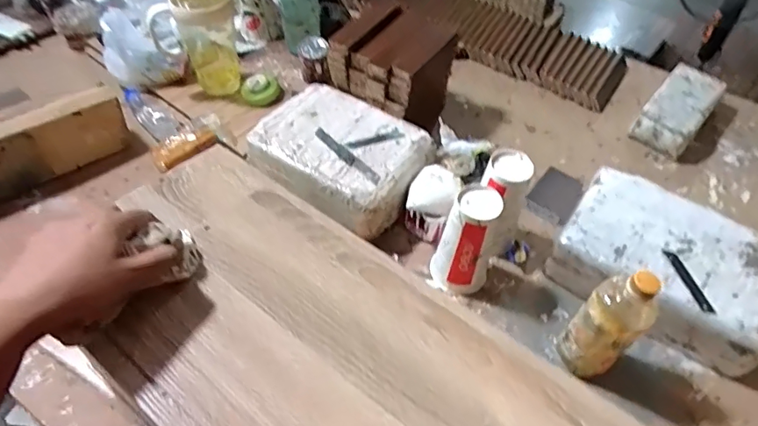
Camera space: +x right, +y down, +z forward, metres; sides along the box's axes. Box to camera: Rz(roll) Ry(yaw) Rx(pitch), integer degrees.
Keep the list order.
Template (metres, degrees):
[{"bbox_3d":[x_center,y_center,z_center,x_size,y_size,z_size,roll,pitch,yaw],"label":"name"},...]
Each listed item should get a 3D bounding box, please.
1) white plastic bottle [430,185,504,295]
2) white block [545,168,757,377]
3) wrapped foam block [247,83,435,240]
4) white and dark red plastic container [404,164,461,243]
[{"bbox_3d":[0.126,0.040,0.725,0.079,0.162,0.076,14,50,7],"label":"white plastic bottle"},{"bbox_3d":[0.418,0.071,0.741,0.294,0.083,0.209,32,55,20],"label":"white block"},{"bbox_3d":[-0.065,-0.093,0.858,0.277,0.084,0.210,29,54,18],"label":"wrapped foam block"},{"bbox_3d":[0.087,-0.017,0.812,0.079,0.084,0.092,18,51,10],"label":"white and dark red plastic container"}]

